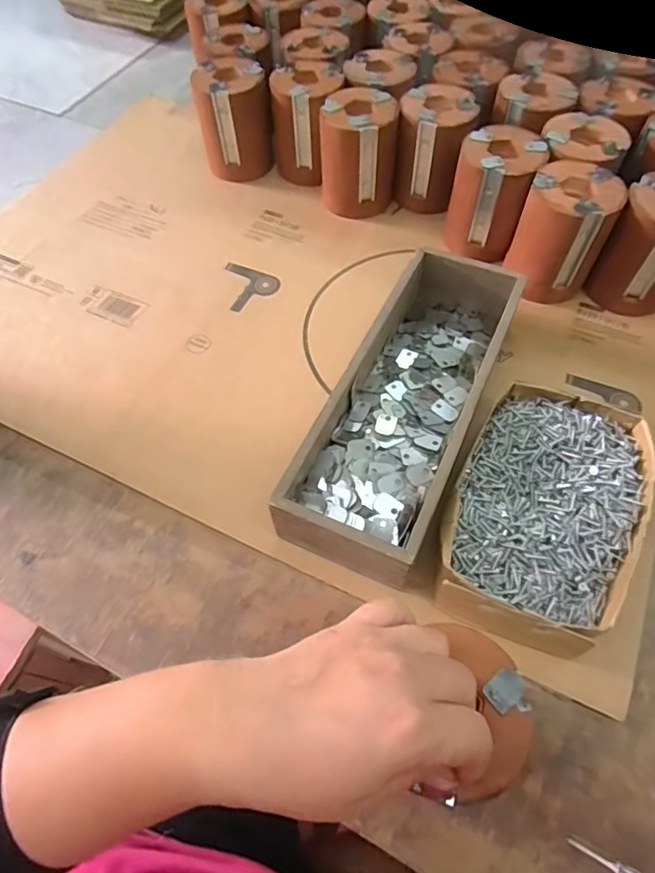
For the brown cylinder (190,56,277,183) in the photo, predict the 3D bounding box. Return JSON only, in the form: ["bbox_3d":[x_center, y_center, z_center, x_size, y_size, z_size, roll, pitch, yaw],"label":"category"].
[{"bbox_3d":[-0.106,-0.363,0.607,0.082,0.102,0.081,-9,61,-3],"label":"brown cylinder"}]

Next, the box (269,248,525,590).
[{"bbox_3d":[0.066,-0.029,0.423,0.099,0.070,0.287,22,64,14],"label":"box"}]

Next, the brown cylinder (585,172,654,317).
[{"bbox_3d":[0.298,-0.173,0.482,0.075,0.099,0.077,31,67,18],"label":"brown cylinder"}]

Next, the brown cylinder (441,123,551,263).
[{"bbox_3d":[0.166,-0.243,0.528,0.074,0.095,0.081,23,64,14],"label":"brown cylinder"}]

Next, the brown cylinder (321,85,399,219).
[{"bbox_3d":[0.035,-0.305,0.568,0.076,0.097,0.082,5,61,5],"label":"brown cylinder"}]

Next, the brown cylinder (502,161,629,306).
[{"bbox_3d":[0.219,-0.189,0.496,0.077,0.097,0.086,23,64,14],"label":"brown cylinder"}]

